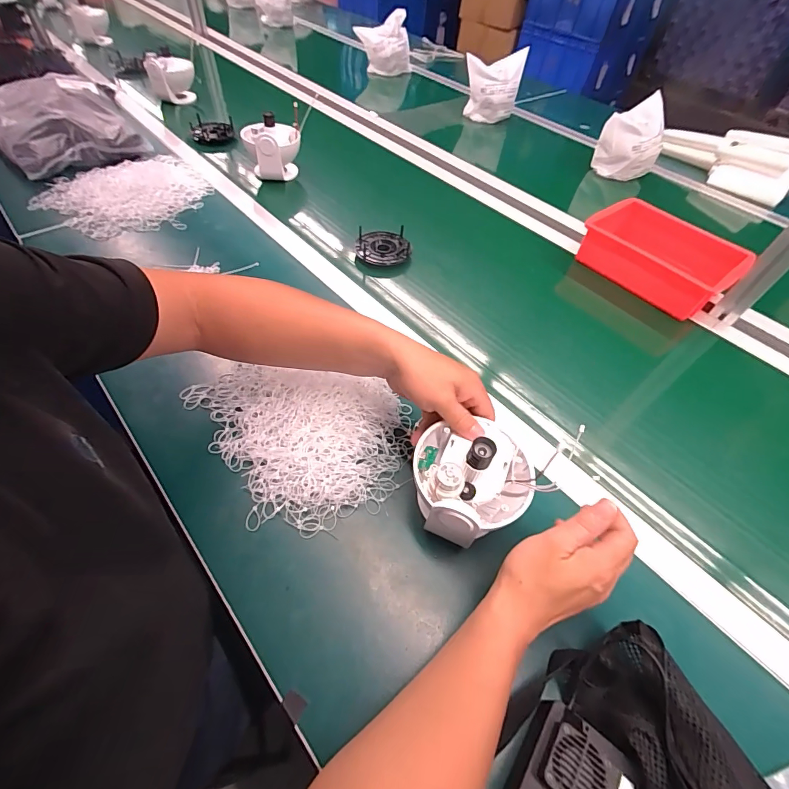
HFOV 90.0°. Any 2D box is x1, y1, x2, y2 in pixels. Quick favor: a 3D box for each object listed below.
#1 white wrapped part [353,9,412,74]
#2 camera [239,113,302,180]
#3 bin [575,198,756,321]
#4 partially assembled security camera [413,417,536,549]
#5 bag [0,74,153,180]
[{"bbox_3d":[-0.036,-1.185,1.340,0.183,0.158,0.147,1,53,-2],"label":"white wrapped part"},{"bbox_3d":[-0.253,-0.508,0.839,0.117,0.126,0.093,-11,55,-11],"label":"camera"},{"bbox_3d":[0.482,-0.254,0.716,0.172,0.072,0.236,-32,61,-24],"label":"bin"},{"bbox_3d":[0.076,0.086,0.394,0.111,0.101,0.111,-4,52,-6],"label":"partially assembled security camera"},{"bbox_3d":[-0.693,-0.564,0.821,0.245,0.092,0.249,-33,62,-24],"label":"bag"}]

